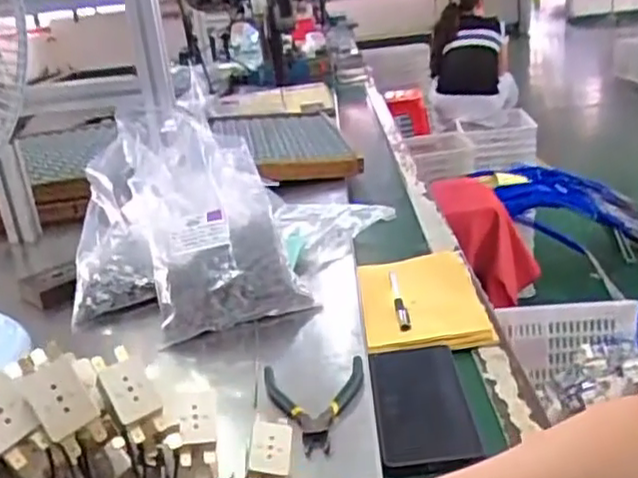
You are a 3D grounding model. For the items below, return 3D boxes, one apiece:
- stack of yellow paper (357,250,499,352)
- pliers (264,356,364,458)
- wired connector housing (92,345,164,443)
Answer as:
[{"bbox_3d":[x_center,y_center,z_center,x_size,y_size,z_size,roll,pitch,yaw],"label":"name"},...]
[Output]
[{"bbox_3d":[0.111,0.060,0.761,0.128,0.008,0.218,-5,21,2],"label":"stack of yellow paper"},{"bbox_3d":[-0.003,0.137,0.566,0.086,0.012,0.117,-6,20,0],"label":"pliers"},{"bbox_3d":[-0.113,0.090,0.403,0.024,0.015,0.057,-22,66,-35],"label":"wired connector housing"}]

